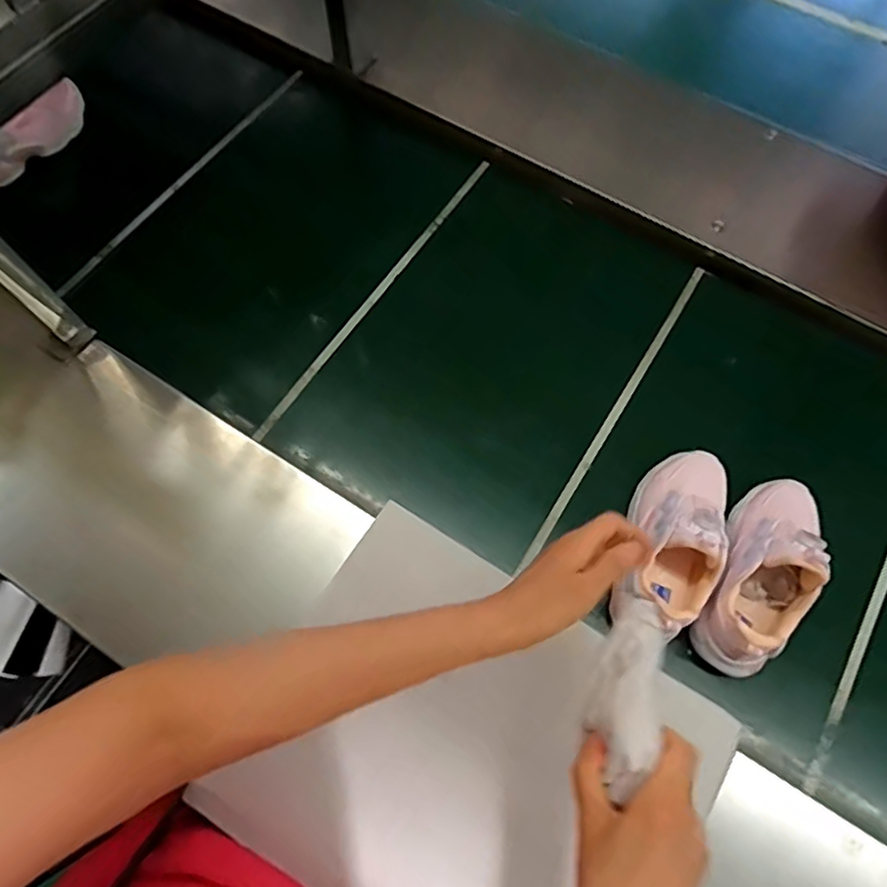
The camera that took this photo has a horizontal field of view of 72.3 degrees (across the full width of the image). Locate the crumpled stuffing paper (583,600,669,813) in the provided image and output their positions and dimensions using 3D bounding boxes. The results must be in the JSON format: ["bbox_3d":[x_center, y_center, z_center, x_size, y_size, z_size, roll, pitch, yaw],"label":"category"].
[{"bbox_3d":[0.119,0.158,0.390,0.039,0.025,0.115,16,55,7],"label":"crumpled stuffing paper"}]

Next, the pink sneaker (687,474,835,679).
[{"bbox_3d":[0.309,0.118,0.575,0.077,0.112,0.201,27,72,9],"label":"pink sneaker"}]

